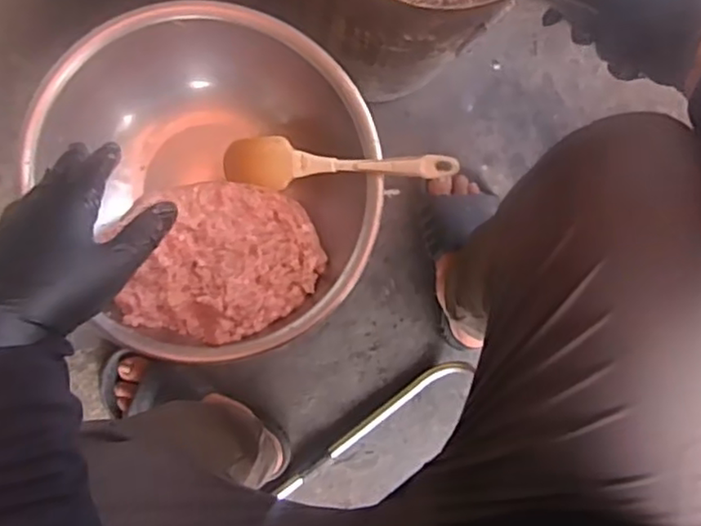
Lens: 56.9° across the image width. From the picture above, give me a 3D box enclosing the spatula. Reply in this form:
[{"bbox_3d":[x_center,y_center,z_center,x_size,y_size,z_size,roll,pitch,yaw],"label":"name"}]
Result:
[{"bbox_3d":[-0.019,-0.092,0.591,0.231,0.019,0.046,4,89,25],"label":"spatula"}]

